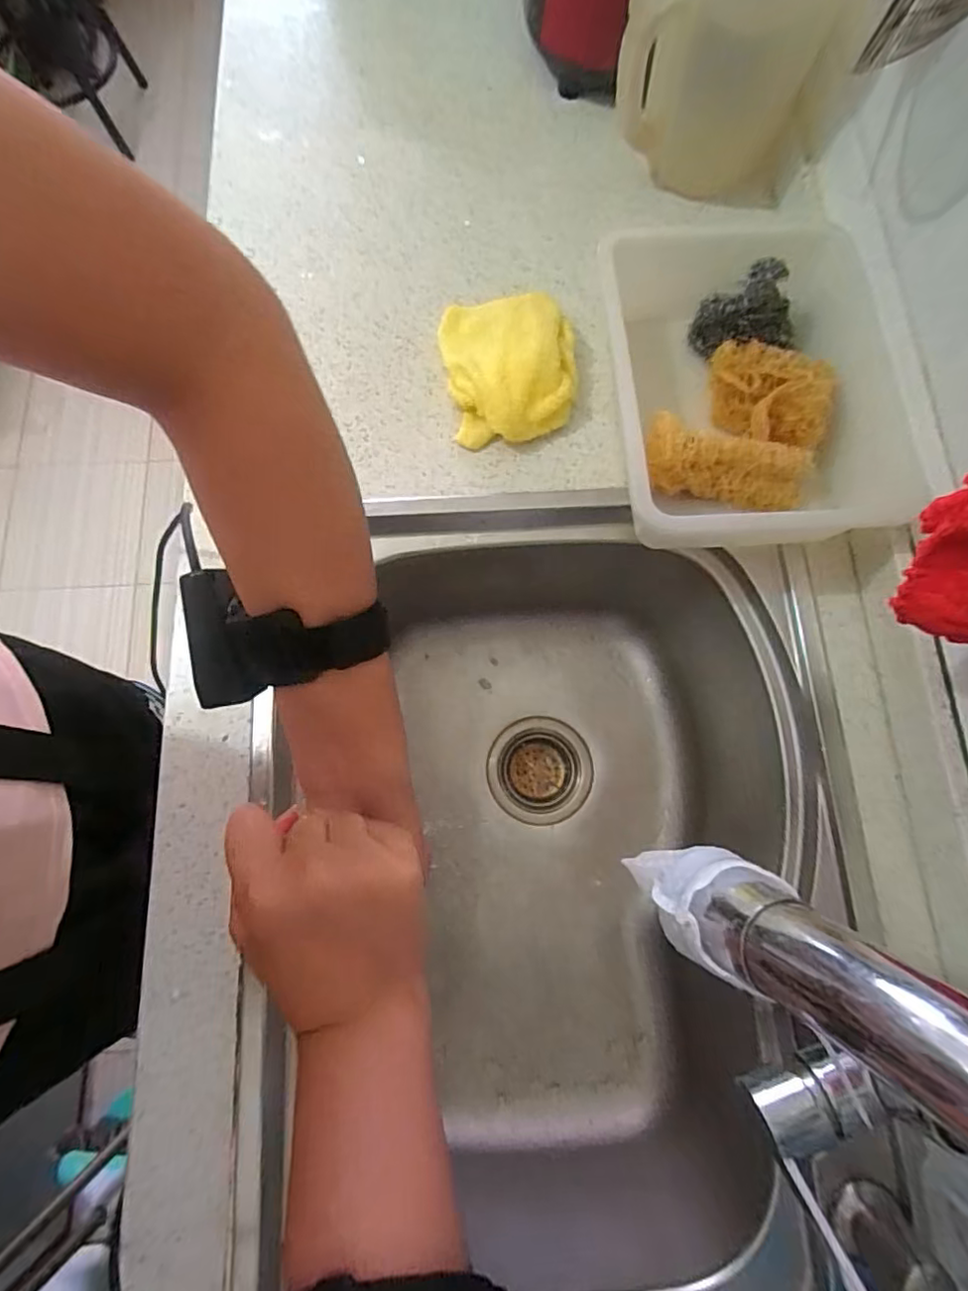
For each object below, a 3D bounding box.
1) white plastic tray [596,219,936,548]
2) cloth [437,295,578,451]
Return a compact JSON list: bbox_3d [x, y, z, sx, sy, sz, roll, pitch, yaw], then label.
[{"bbox_3d":[0.197,-0.190,0.450,0.197,0.073,0.250,-6,76,0],"label":"white plastic tray"},{"bbox_3d":[0.022,-0.233,0.487,0.104,0.039,0.125,-9,76,-1],"label":"cloth"}]

